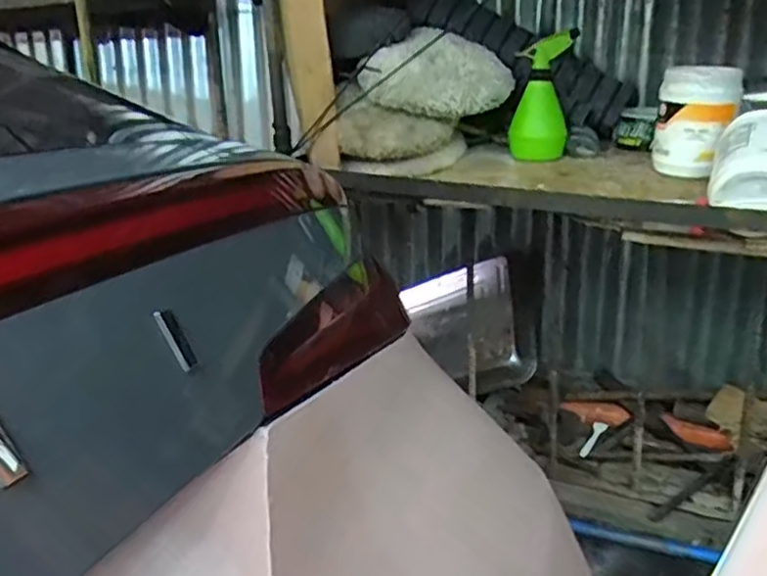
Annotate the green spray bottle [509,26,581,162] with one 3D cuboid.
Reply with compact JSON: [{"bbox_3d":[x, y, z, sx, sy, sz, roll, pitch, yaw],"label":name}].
[{"bbox_3d":[0.237,-0.279,1.044,0.089,0.184,0.075,2,20,10],"label":"green spray bottle"}]

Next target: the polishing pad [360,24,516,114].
[{"bbox_3d":[0.090,-0.327,1.042,0.204,0.042,0.214,27,50,17],"label":"polishing pad"}]

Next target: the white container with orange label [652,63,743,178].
[{"bbox_3d":[0.407,-0.218,0.904,0.097,0.137,0.105,8,22,24],"label":"white container with orange label"}]

